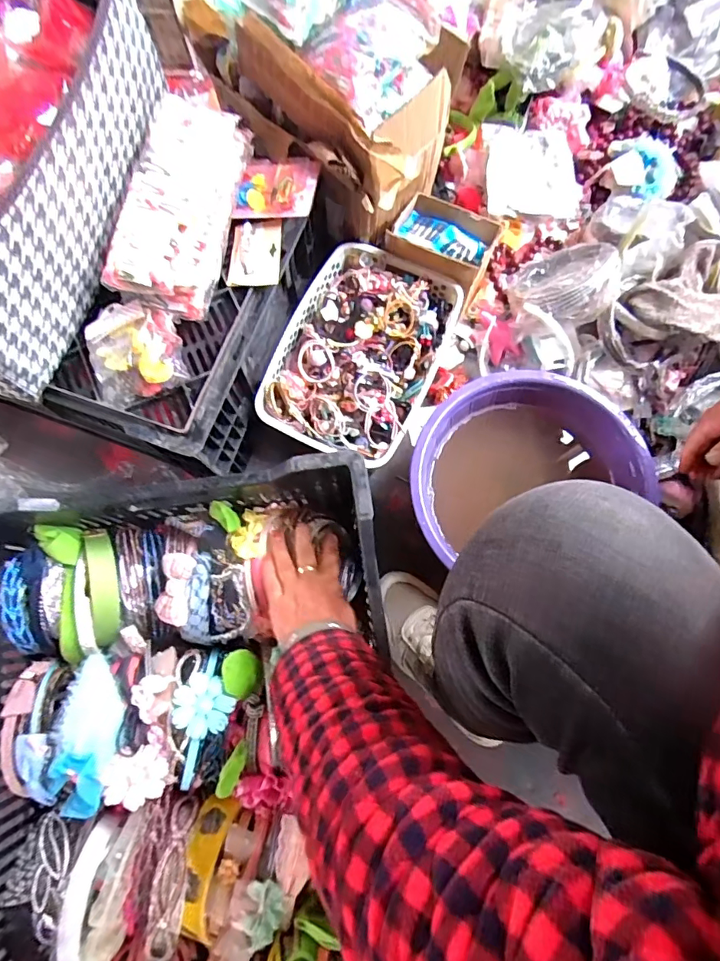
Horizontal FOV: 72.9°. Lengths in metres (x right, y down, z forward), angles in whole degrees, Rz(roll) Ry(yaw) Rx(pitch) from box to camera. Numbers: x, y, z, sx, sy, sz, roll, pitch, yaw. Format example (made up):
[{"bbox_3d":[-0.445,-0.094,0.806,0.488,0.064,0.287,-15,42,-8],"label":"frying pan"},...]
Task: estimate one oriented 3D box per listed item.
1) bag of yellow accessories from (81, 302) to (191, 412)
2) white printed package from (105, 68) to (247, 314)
[{"bbox_3d":[-0.242,-0.140,0.524,0.100,0.037,0.101,-15,77,-3],"label":"bag of yellow accessories"},{"bbox_3d":[-0.190,-0.299,0.529,0.097,0.059,0.242,8,77,2],"label":"white printed package"}]

